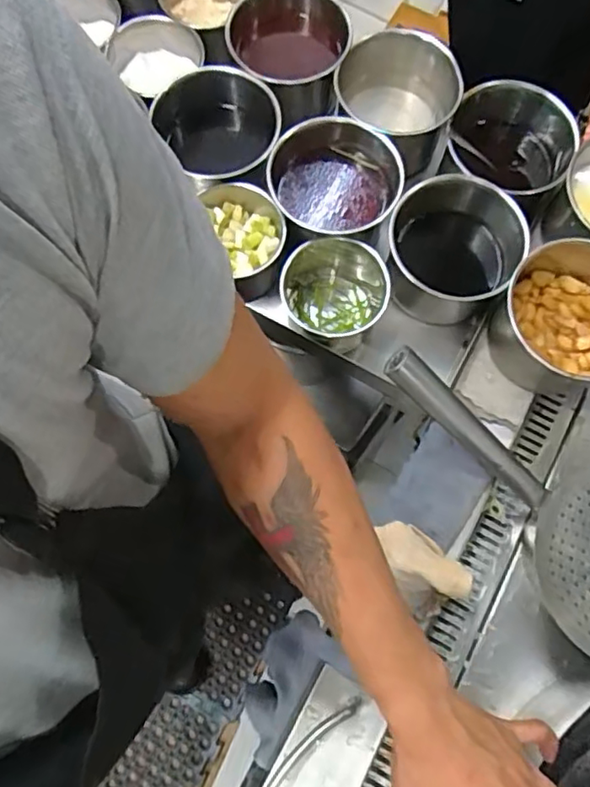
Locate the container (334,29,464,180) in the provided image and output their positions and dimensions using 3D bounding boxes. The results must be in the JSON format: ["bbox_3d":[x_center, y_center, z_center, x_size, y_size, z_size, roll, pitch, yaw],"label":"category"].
[{"bbox_3d":[0.128,-0.373,0.789,0.153,0.113,0.156,0,75,-1],"label":"container"}]

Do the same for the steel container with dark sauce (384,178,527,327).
[{"bbox_3d":[0.184,-0.170,0.725,0.153,0.103,0.152,30,77,6],"label":"steel container with dark sauce"}]

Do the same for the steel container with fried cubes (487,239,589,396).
[{"bbox_3d":[0.313,-0.081,0.683,0.158,0.131,0.156,0,75,-1],"label":"steel container with fried cubes"}]

